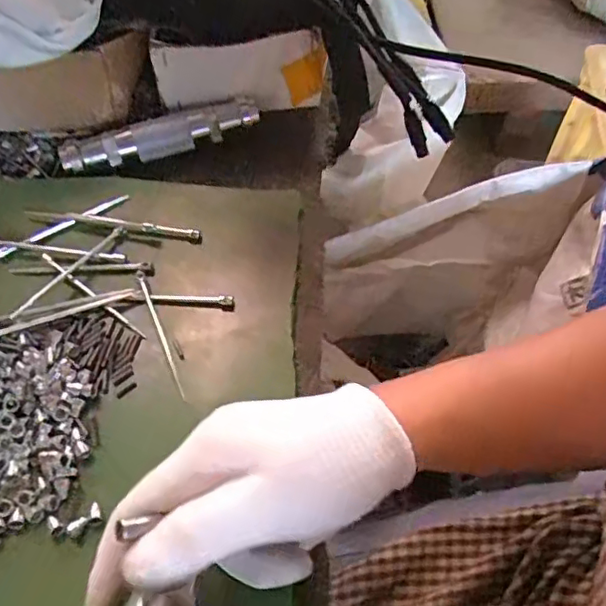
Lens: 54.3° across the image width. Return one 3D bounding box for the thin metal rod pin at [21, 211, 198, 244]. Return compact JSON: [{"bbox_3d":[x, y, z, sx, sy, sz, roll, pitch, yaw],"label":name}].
[{"bbox_3d":[-0.125,-0.053,0.386,0.118,0.009,0.007,8,56,6],"label":"thin metal rod pin"}]

